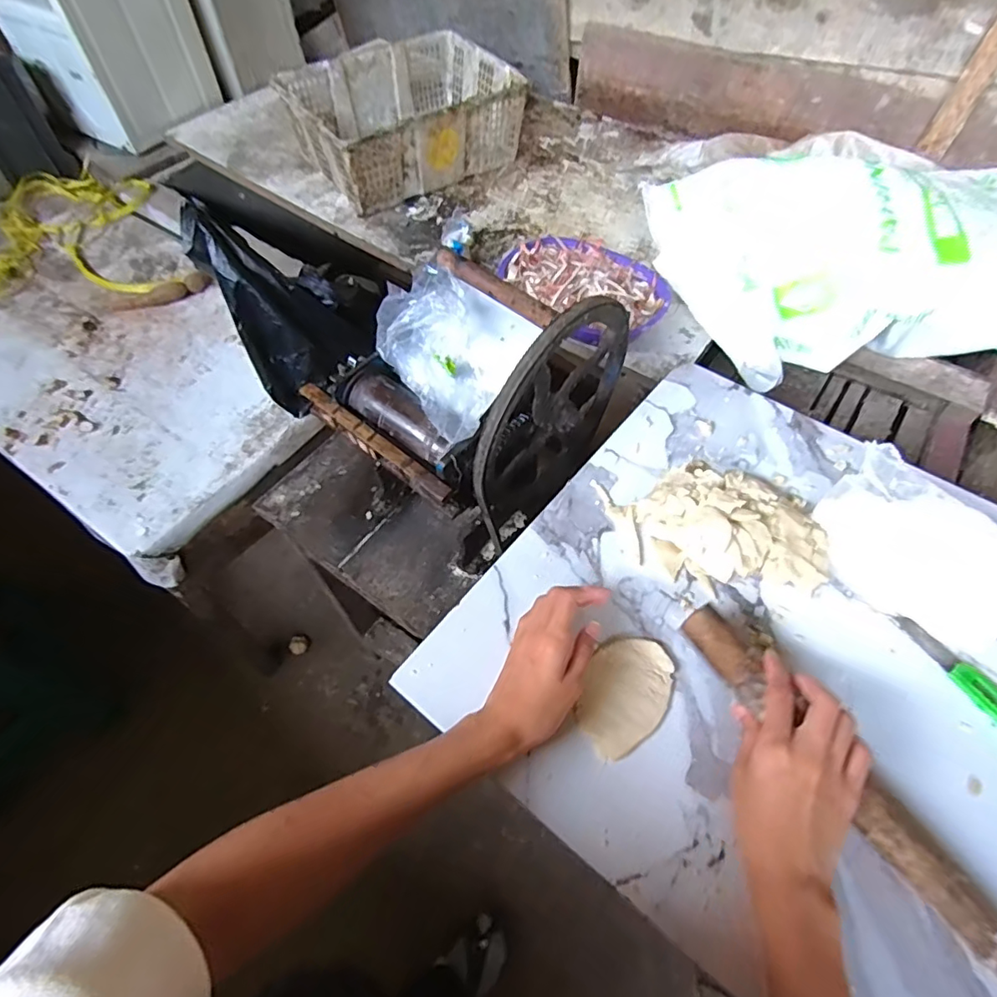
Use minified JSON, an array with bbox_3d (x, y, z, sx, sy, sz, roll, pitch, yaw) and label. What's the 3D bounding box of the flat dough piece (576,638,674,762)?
[{"bbox_3d":[0.101,0.155,0.441,0.064,0.005,0.095,38,65,21],"label":"flat dough piece"}]

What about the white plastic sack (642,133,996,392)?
[{"bbox_3d":[0.624,-0.399,0.918,0.663,0.200,0.432,-3,58,-3],"label":"white plastic sack"}]

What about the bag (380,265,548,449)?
[{"bbox_3d":[-0.051,-0.163,0.604,0.159,0.080,0.168,30,63,17],"label":"bag"}]

